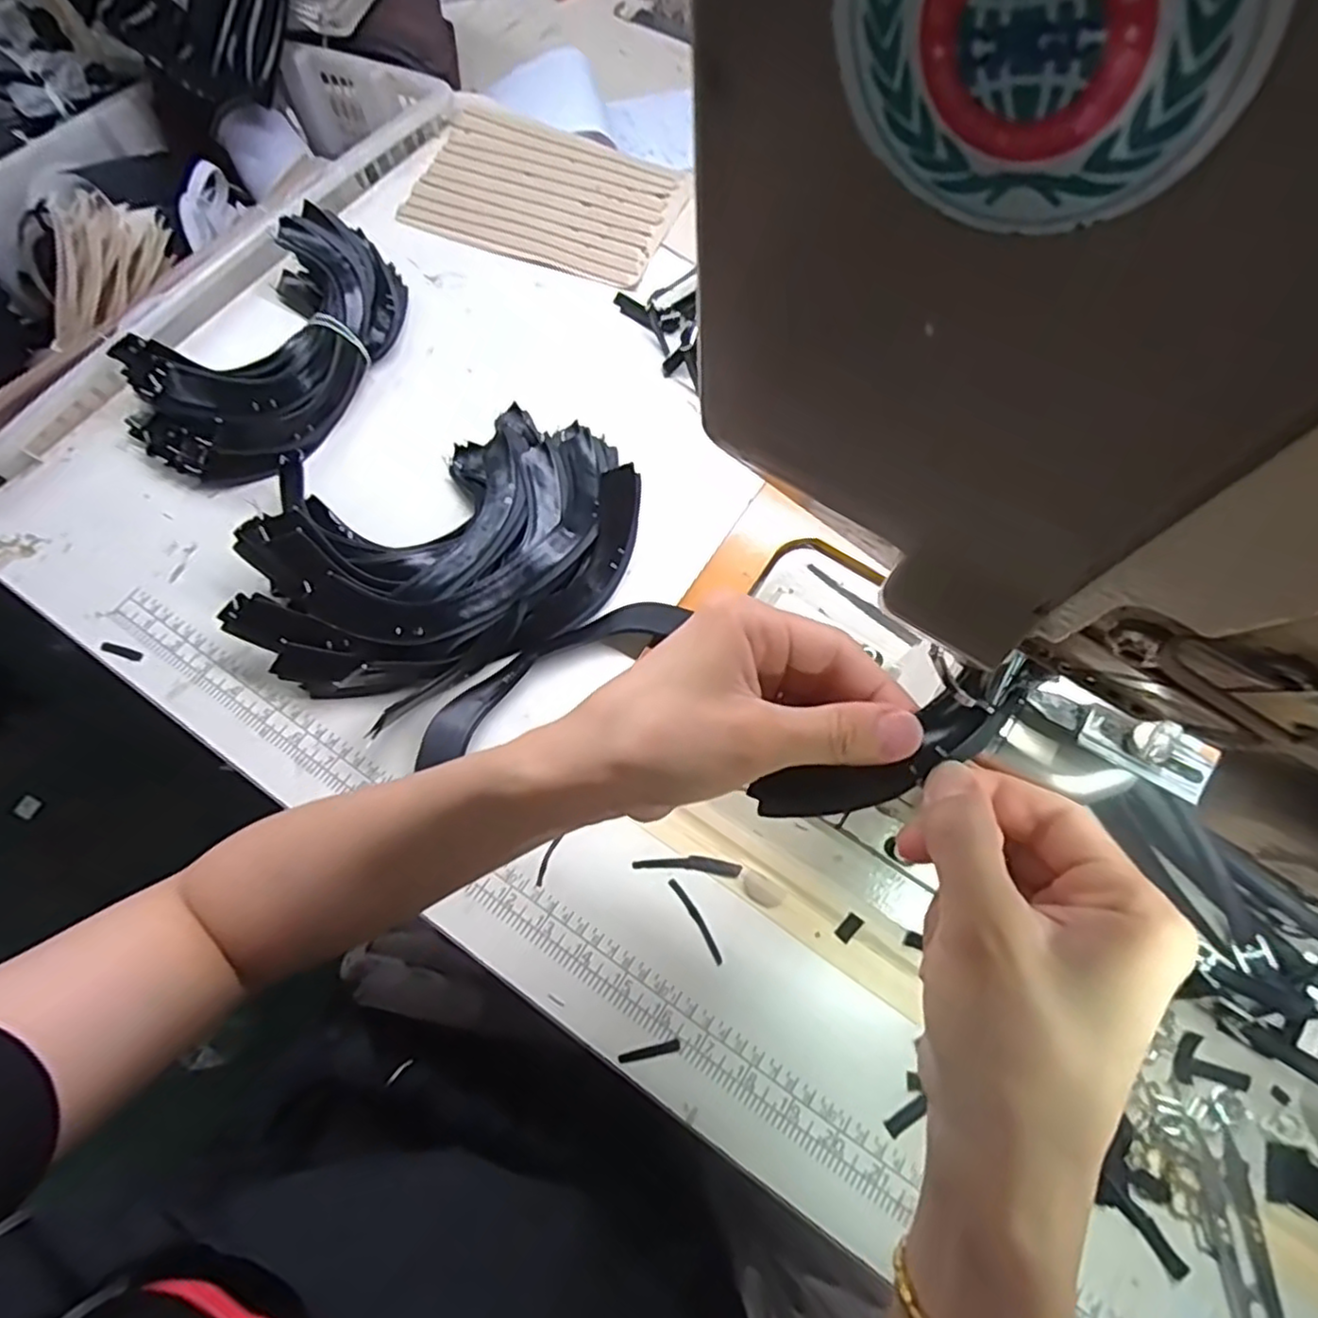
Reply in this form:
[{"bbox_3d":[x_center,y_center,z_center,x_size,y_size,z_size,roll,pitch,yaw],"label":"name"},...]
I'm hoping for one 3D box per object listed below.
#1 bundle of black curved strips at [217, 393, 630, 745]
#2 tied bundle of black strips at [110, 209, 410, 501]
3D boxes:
[{"bbox_3d":[-0.134,-0.071,0.432,0.242,0.059,0.162,-33,73,-13],"label":"bundle of black curved strips"},{"bbox_3d":[-0.273,-0.217,0.484,0.148,0.065,0.206,11,69,4],"label":"tied bundle of black strips"}]

